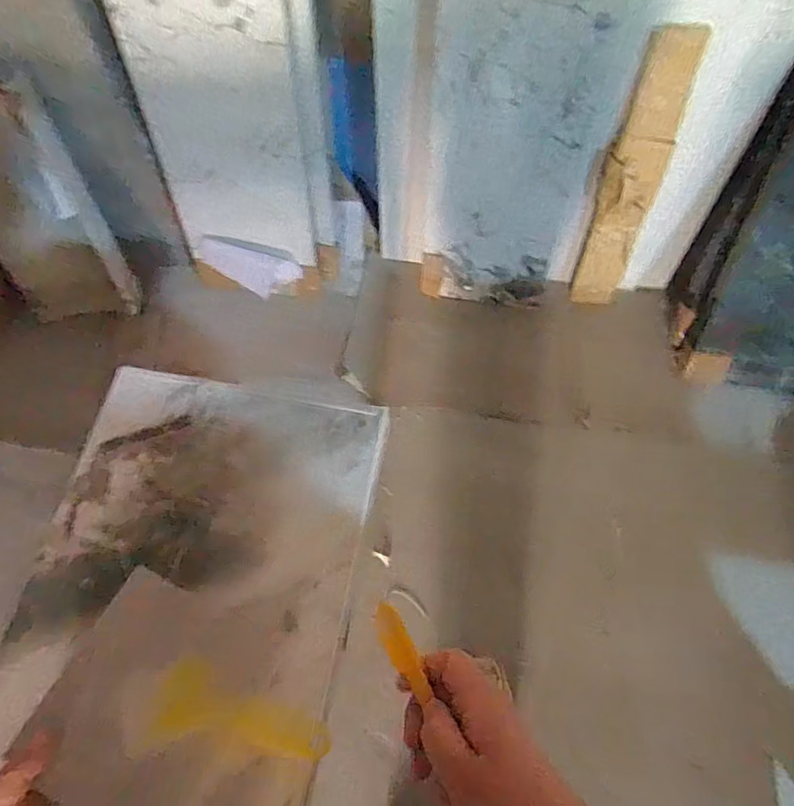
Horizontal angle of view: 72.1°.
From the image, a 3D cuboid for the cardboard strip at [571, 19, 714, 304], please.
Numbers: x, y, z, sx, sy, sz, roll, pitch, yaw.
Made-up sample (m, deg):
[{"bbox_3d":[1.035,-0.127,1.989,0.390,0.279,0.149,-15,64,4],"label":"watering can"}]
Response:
[{"bbox_3d":[0.515,-0.473,1.242,0.129,0.659,0.053,29,56,25],"label":"cardboard strip"}]

